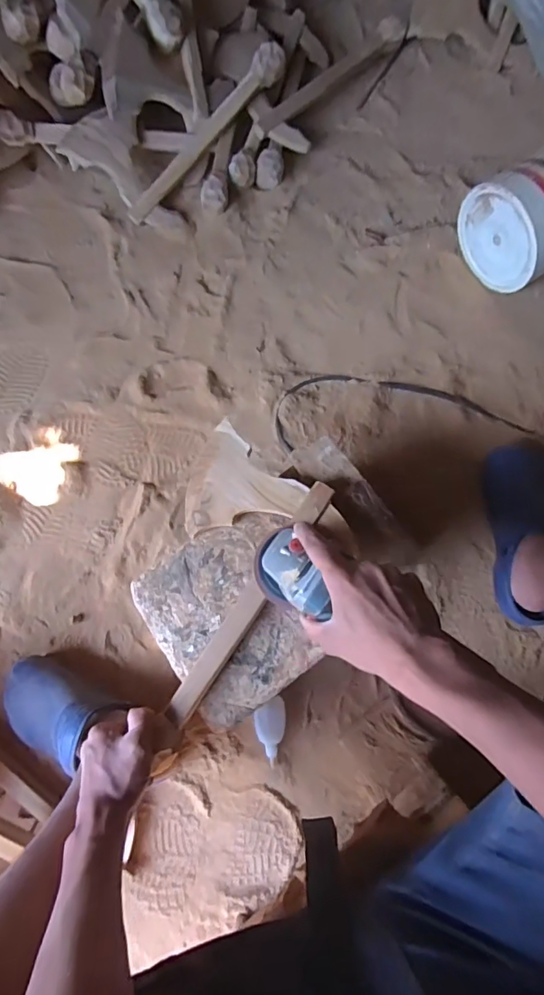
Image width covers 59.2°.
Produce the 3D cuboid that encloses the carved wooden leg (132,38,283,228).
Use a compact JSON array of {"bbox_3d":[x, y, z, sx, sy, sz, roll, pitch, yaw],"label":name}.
[{"bbox_3d":[-0.127,-0.658,0.878,0.379,0.045,0.044,-42,80,9],"label":"carved wooden leg"}]

